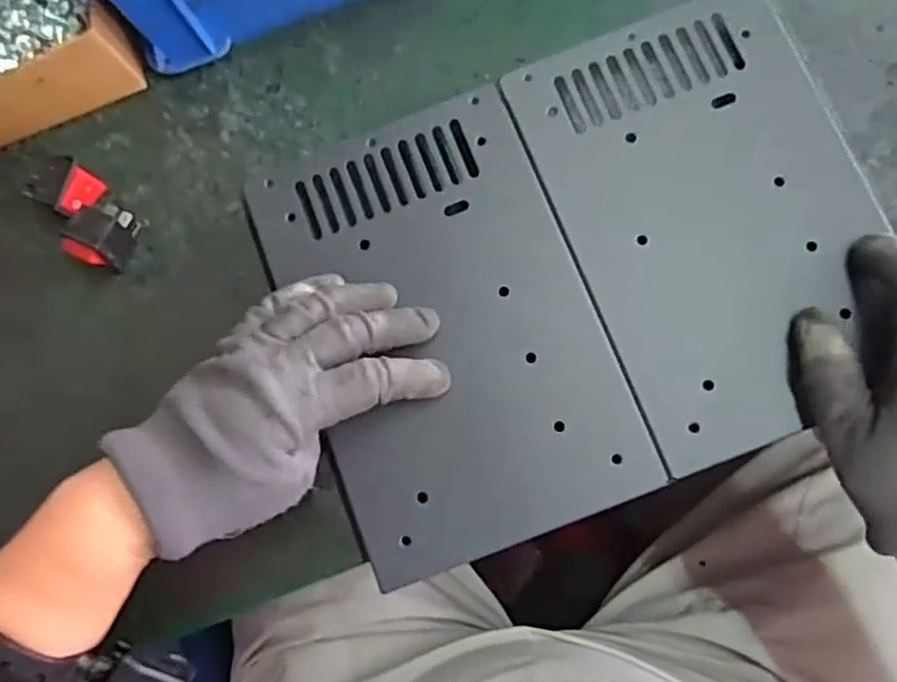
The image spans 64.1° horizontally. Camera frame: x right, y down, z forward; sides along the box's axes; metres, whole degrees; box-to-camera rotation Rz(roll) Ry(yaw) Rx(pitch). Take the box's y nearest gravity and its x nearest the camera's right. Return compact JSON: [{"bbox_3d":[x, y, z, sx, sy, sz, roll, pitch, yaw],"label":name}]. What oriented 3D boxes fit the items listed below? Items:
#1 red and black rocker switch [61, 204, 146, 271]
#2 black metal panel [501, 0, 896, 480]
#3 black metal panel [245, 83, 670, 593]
[{"bbox_3d":[-0.187,-0.057,0.388,0.022,0.028,0.035,26,84,9],"label":"red and black rocker switch"},{"bbox_3d":[0.138,-0.065,0.366,0.151,0.012,0.222,-20,79,-4],"label":"black metal panel"},{"bbox_3d":[-0.002,-0.008,0.367,0.148,0.015,0.222,-20,79,-4],"label":"black metal panel"}]

